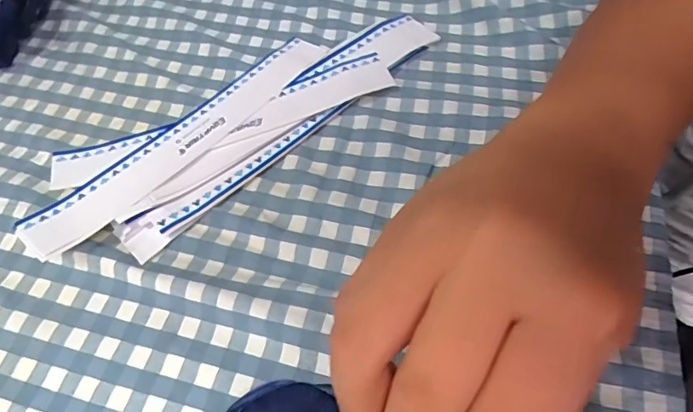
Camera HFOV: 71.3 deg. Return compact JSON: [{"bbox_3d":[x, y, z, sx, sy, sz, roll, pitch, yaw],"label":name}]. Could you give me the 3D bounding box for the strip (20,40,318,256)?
[{"bbox_3d":[-0.096,-0.047,0.300,0.033,0.008,0.213,34,63,23],"label":"strip"}]

